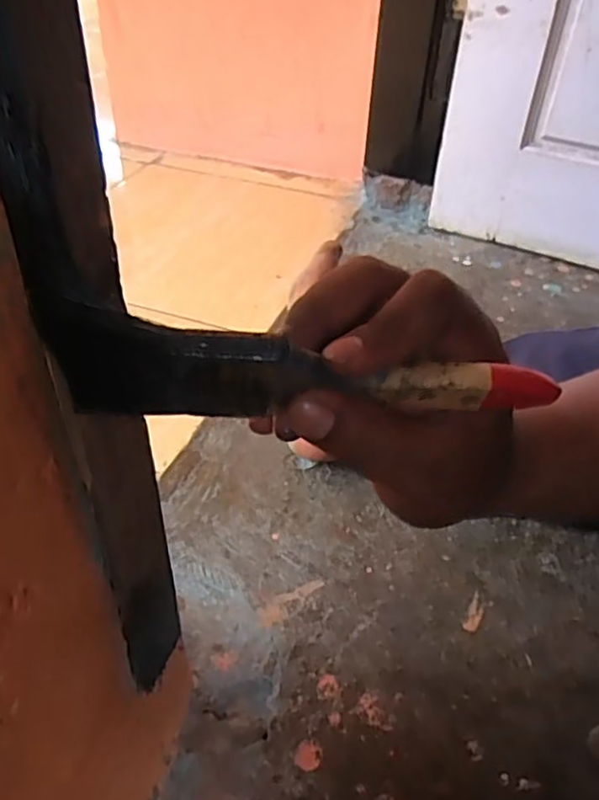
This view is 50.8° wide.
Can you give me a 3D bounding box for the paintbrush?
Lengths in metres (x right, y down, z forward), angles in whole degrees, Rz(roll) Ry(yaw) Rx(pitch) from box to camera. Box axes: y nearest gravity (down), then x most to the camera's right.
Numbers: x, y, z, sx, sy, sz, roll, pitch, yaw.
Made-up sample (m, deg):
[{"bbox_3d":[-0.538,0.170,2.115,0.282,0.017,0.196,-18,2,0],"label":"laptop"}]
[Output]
[{"bbox_3d":[0.004,-0.007,0.213,0.161,0.050,0.018,3,41,-12],"label":"paintbrush"}]

